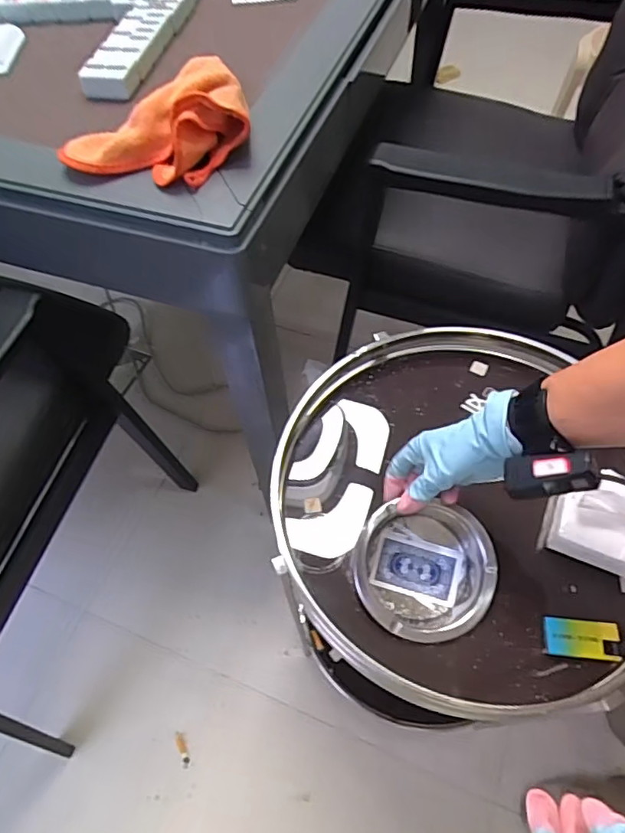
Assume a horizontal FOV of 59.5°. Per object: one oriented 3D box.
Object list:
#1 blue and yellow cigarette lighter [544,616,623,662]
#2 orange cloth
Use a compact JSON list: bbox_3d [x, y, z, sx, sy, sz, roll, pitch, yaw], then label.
[{"bbox_3d":[0.265,0.218,0.537,0.070,0.009,0.037,4,58,5],"label":"blue and yellow cigarette lighter"},{"bbox_3d":[-0.137,-0.277,0.520,0.129,0.050,0.169,39,67,23],"label":"orange cloth"}]

